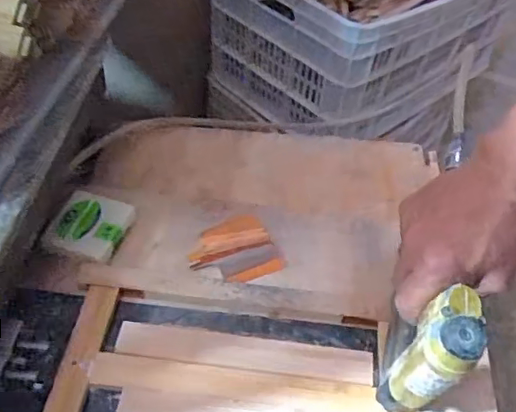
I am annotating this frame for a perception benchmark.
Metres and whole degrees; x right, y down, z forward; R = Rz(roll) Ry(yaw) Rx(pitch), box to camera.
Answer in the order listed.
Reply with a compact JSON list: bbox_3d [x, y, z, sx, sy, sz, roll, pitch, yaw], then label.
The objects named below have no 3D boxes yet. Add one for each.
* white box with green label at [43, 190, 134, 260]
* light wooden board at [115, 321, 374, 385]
[{"bbox_3d":[-0.172,0.020,0.599,0.072,0.013,0.073,10,49,7],"label":"white box with green label"},{"bbox_3d":[-0.011,0.127,0.514,0.220,0.009,0.034,7,48,4],"label":"light wooden board"}]

